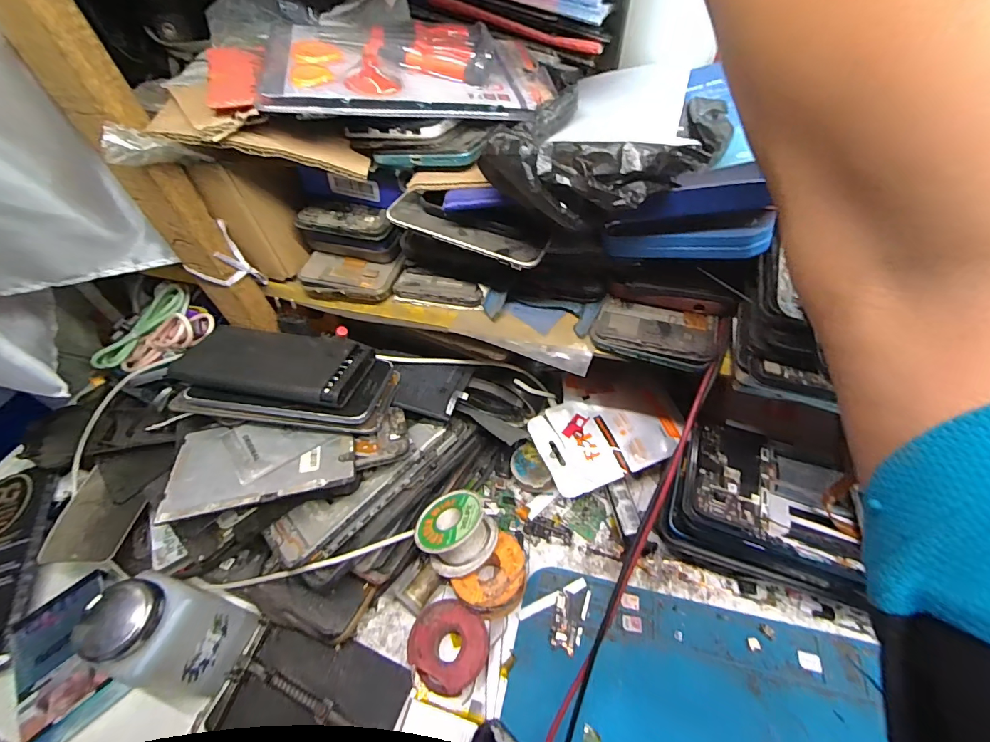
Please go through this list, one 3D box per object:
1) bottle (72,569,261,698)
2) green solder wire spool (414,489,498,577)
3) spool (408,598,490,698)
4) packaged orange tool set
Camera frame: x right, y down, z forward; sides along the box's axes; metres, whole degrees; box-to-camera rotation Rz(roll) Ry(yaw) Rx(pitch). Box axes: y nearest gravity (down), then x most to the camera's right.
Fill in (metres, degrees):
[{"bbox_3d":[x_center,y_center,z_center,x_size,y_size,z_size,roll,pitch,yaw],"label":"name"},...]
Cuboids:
[{"bbox_3d":[-0.206,0.170,0.269,0.051,0.092,0.056,12,53,15],"label":"bottle"},{"bbox_3d":[-0.028,0.117,0.309,0.052,0.029,0.052,-18,27,13],"label":"green solder wire spool"},{"bbox_3d":[-0.030,0.186,0.285,0.052,0.023,0.050,-3,50,4],"label":"spool"},{"bbox_3d":[-0.053,-0.207,0.278,0.181,0.019,0.115,-5,59,-13],"label":"packaged orange tool set"}]

